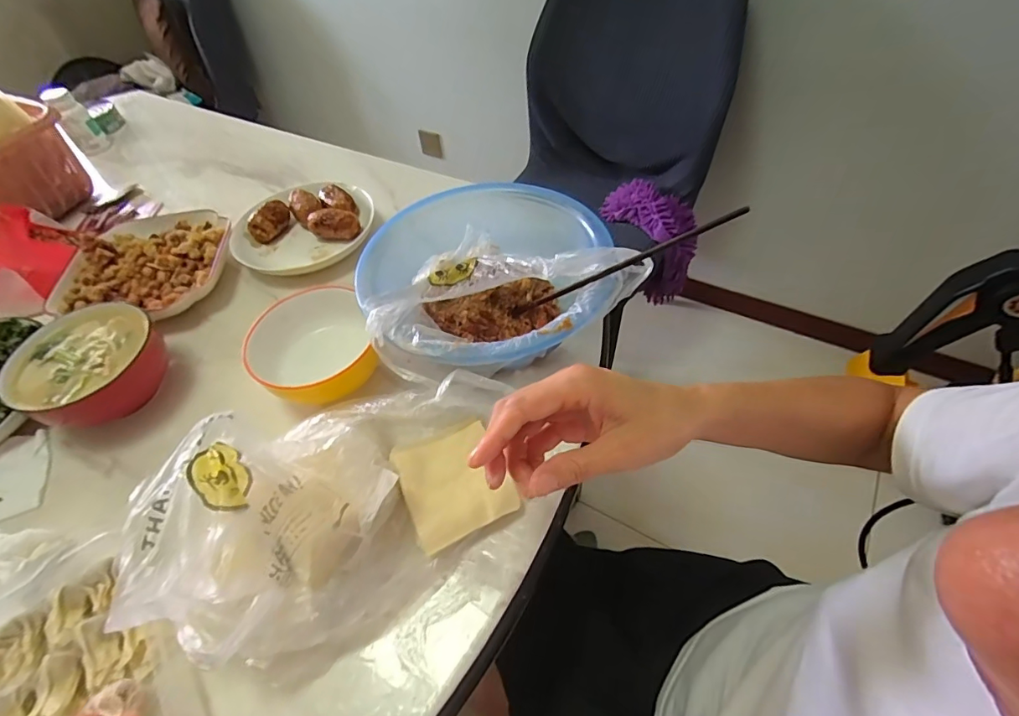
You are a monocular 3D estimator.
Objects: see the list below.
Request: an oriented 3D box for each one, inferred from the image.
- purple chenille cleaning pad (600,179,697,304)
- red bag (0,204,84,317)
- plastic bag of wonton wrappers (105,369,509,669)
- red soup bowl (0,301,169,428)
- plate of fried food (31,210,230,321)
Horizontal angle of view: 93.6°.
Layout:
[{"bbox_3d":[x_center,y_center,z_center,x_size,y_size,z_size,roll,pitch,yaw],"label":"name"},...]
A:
[{"bbox_3d":[0.334,-0.308,1.165,0.119,0.194,0.271,-29,55,-17],"label":"purple chenille cleaning pad"},{"bbox_3d":[-0.618,-0.126,0.590,0.091,0.080,0.149,-18,53,-10],"label":"red bag"},{"bbox_3d":[-0.119,0.096,0.345,0.244,0.116,0.148,-33,56,-20],"label":"plastic bag of wonton wrappers"},{"bbox_3d":[-0.411,0.013,0.479,0.119,0.071,0.121,-2,52,3],"label":"red soup bowl"},{"bbox_3d":[-0.460,-0.111,0.591,0.218,0.053,0.184,-2,52,3],"label":"plate of fried food"}]

